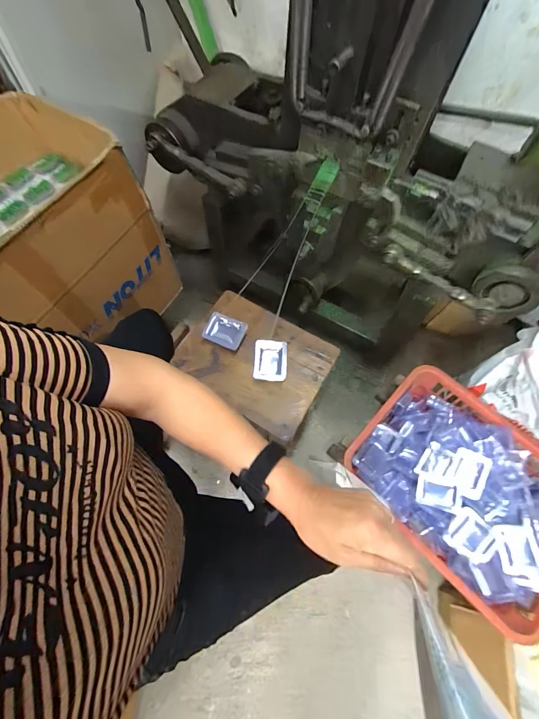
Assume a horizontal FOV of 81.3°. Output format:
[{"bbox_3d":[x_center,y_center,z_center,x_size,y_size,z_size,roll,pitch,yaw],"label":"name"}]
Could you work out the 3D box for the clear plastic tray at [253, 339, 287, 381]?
[{"bbox_3d":[0.002,0.006,0.682,0.069,0.041,0.087,4,65,0],"label":"clear plastic tray"}]

